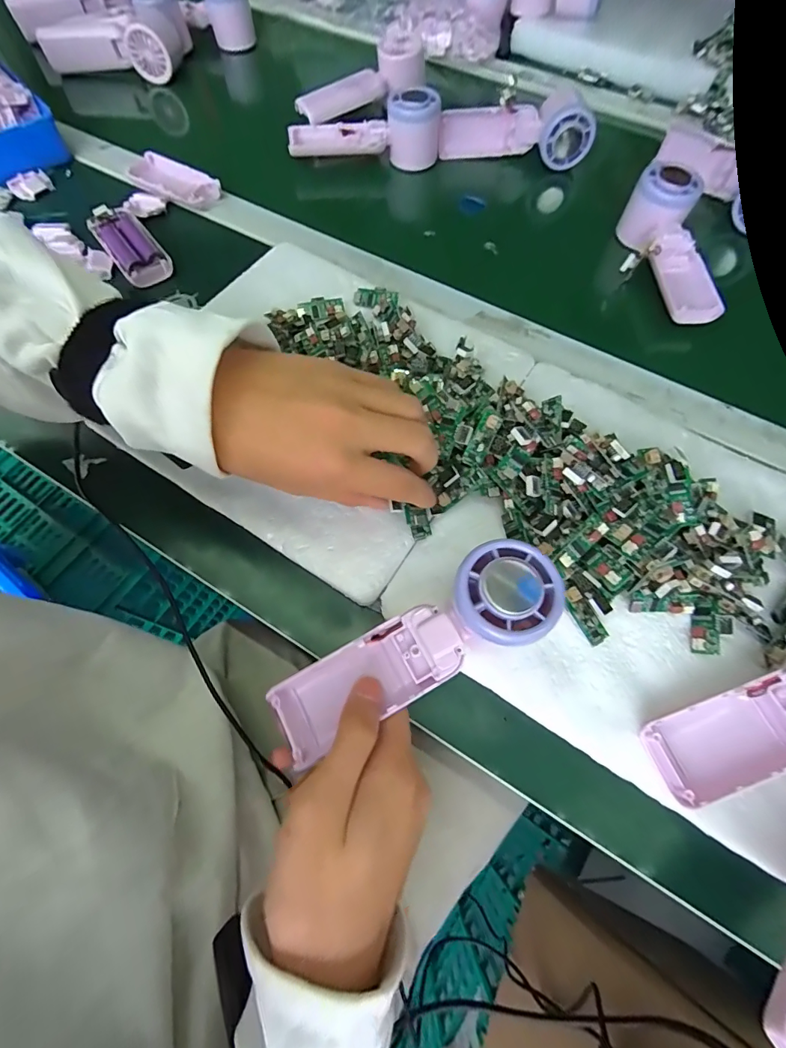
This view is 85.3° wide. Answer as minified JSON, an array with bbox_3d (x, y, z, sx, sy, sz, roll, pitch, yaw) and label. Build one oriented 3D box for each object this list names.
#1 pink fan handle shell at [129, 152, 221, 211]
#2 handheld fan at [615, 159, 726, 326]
[{"bbox_3d":[-0.238,-0.367,0.460,0.107,0.017,0.044,30,70,12],"label":"pink fan handle shell"},{"bbox_3d":[0.260,-0.254,0.389,0.057,0.053,0.155,-8,67,-3],"label":"handheld fan"}]

